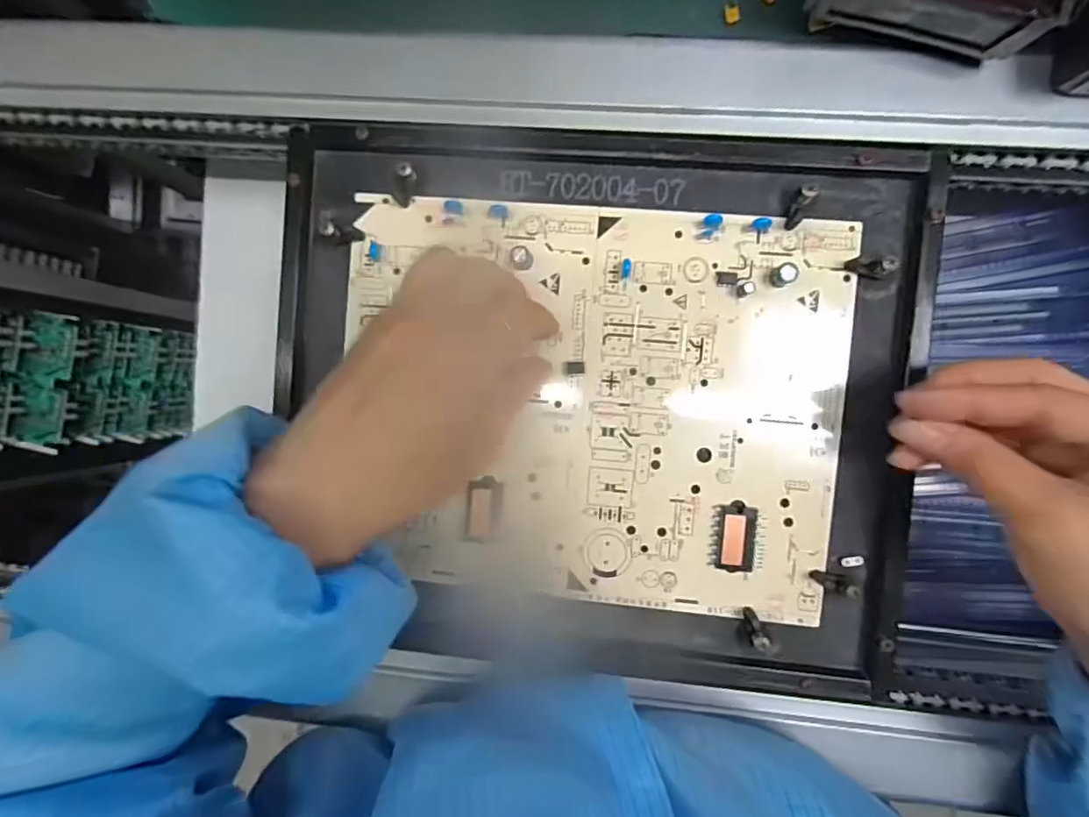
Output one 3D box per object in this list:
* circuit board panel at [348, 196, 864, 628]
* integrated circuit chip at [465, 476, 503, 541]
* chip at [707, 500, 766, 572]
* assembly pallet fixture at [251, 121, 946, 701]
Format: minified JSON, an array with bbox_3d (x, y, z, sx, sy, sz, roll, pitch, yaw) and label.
[{"bbox_3d":[0.023,-0.001,0.289,0.254,0.015,0.204,5,95,7],"label":"circuit board panel"},{"bbox_3d":[-0.033,0.055,0.292,0.019,0.004,0.035,5,91,6],"label":"integrated circuit chip"},{"bbox_3d":[0.100,0.067,0.281,0.027,0.006,0.035,3,91,6],"label":"chip"},{"bbox_3d":[0.021,-0.002,0.285,0.318,0.016,0.277,4,91,6],"label":"assembly pallet fixture"}]

